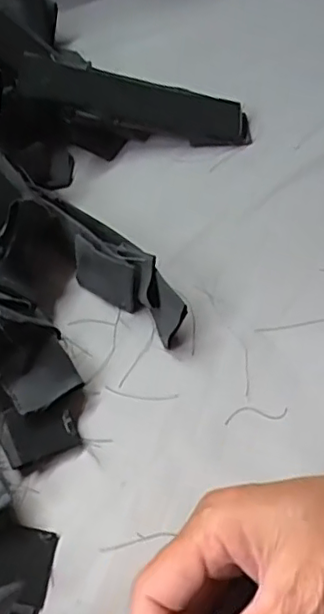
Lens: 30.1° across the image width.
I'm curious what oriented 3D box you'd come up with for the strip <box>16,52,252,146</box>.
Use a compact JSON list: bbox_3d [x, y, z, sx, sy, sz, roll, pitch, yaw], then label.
[{"bbox_3d":[-0.021,-0.172,0.505,0.193,0.012,0.047,11,73,-10],"label":"strip"}]

